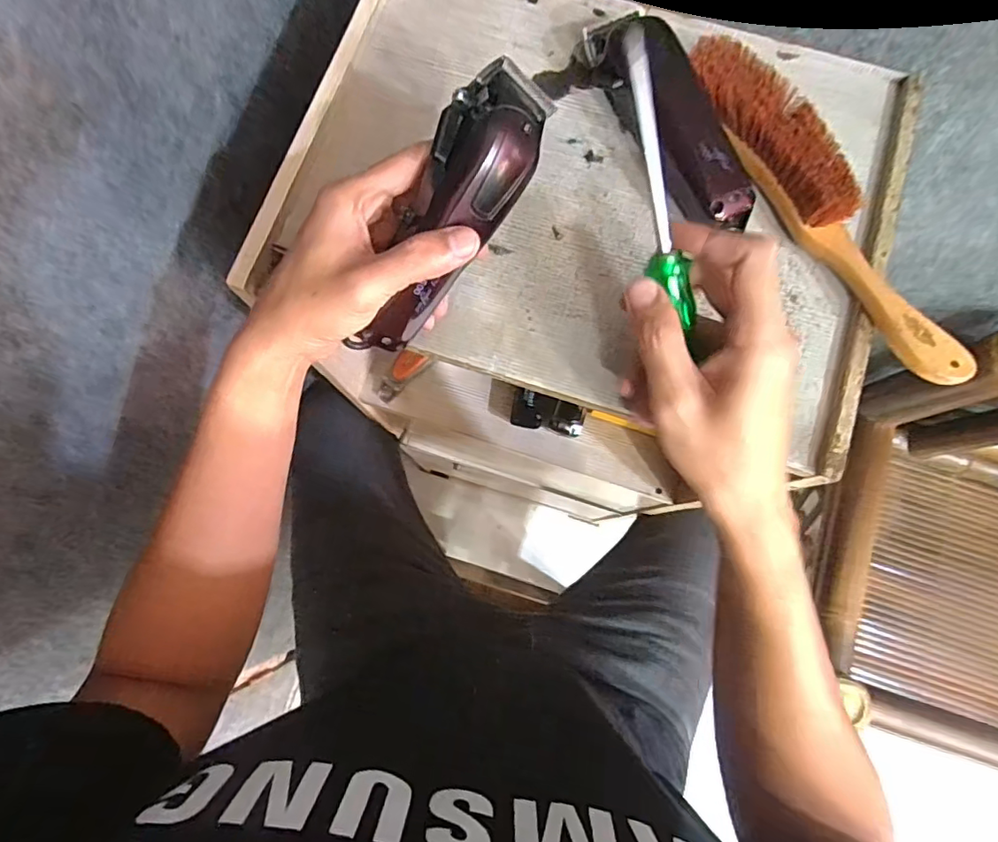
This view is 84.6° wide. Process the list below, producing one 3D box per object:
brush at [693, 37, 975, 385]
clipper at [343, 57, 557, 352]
[{"bbox_3d":[0.208,-0.138,0.349,0.054,0.044,0.261,-34,79,-7],"label":"brush"},{"bbox_3d":[-0.028,-0.108,0.306,0.047,0.040,0.165,35,109,8],"label":"clipper"}]

